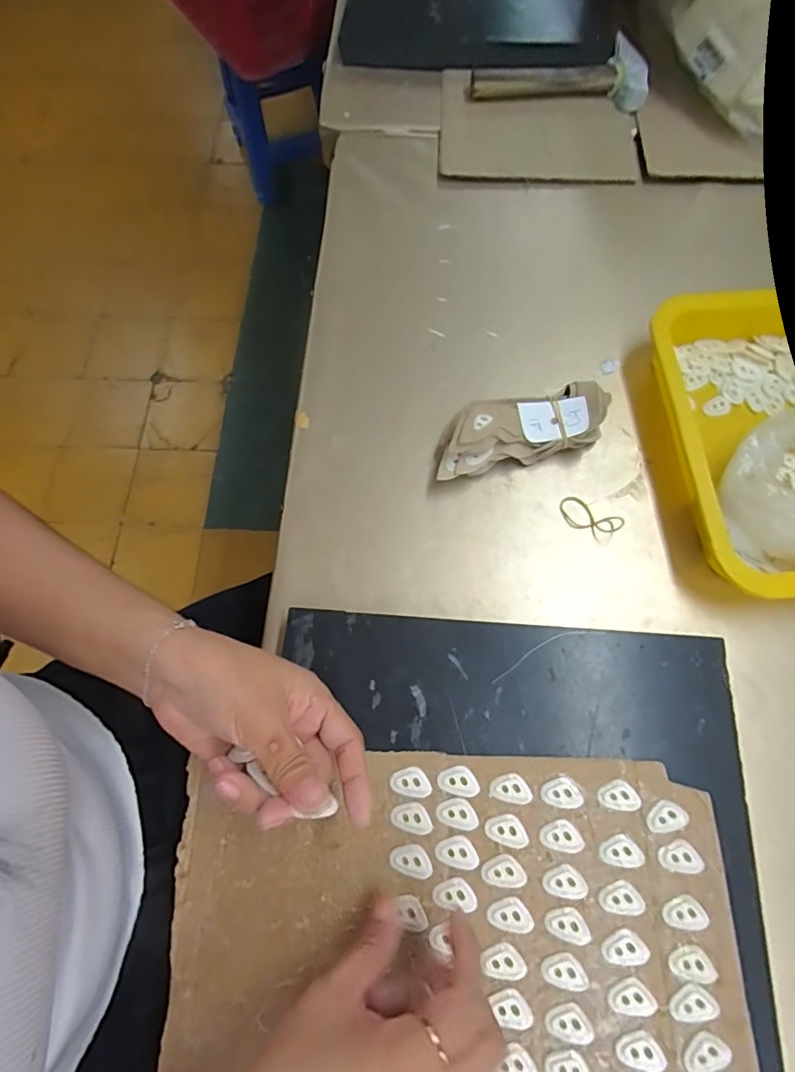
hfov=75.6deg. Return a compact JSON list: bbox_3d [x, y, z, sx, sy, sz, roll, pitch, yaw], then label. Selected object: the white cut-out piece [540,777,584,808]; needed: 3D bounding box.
[{"bbox_3d":[0.102,0.159,0.318,0.025,0.004,0.017,-1,71,2],"label":"white cut-out piece"}]

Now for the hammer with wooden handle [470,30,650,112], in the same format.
[{"bbox_3d":[0.178,-0.512,0.569,0.184,0.029,0.076,6,71,4],"label":"hammer with wooden handle"}]

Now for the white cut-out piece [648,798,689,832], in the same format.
[{"bbox_3d":[0.164,0.170,0.312,0.025,0.004,0.016,-14,71,-3],"label":"white cut-out piece"}]

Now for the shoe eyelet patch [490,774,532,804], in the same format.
[{"bbox_3d":[0.071,0.158,0.319,0.026,0.004,0.015,6,71,4],"label":"shoe eyelet patch"}]

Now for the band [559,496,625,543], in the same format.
[{"bbox_3d":[0.150,-0.015,0.402,0.048,0.011,0.023,38,76,14],"label":"band"}]

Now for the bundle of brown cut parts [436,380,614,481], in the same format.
[{"bbox_3d":[0.098,-0.090,0.416,0.146,0.043,0.058,-16,71,-3],"label":"bundle of brown cut parts"}]

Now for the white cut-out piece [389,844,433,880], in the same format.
[{"bbox_3d":[0.009,0.195,0.308,0.026,0.004,0.017,12,72,6],"label":"white cut-out piece"}]

